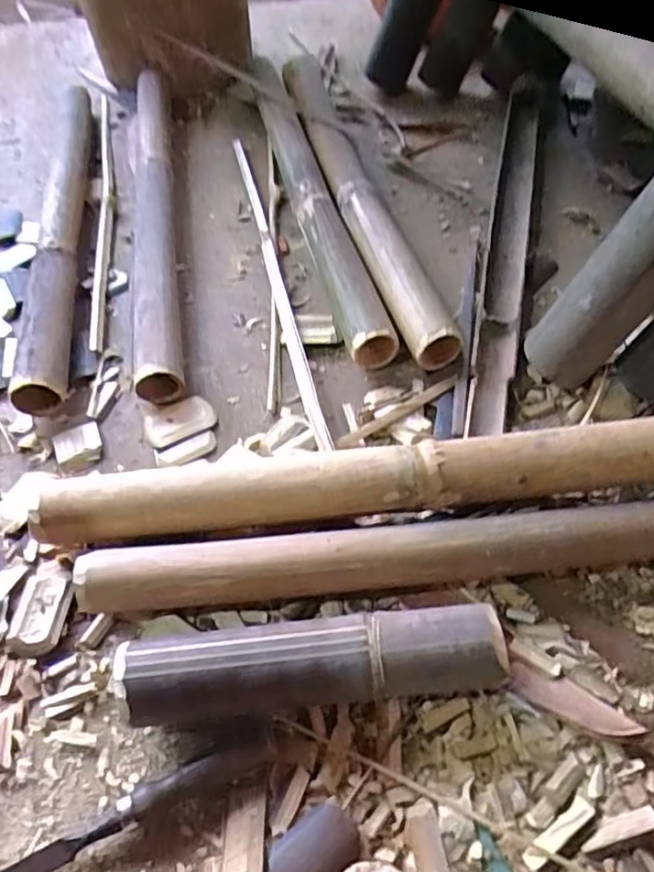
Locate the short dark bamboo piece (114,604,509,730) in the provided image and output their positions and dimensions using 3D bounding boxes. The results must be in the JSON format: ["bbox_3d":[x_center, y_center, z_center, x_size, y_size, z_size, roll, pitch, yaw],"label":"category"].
[{"bbox_3d":[-0.010,0.165,0.449,0.258,0.062,0.053,-6,54,0],"label":"short dark bamboo piece"}]

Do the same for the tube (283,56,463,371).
[{"bbox_3d":[0.034,-0.309,0.786,0.066,0.075,0.561,-15,54,-7],"label":"tube"}]

